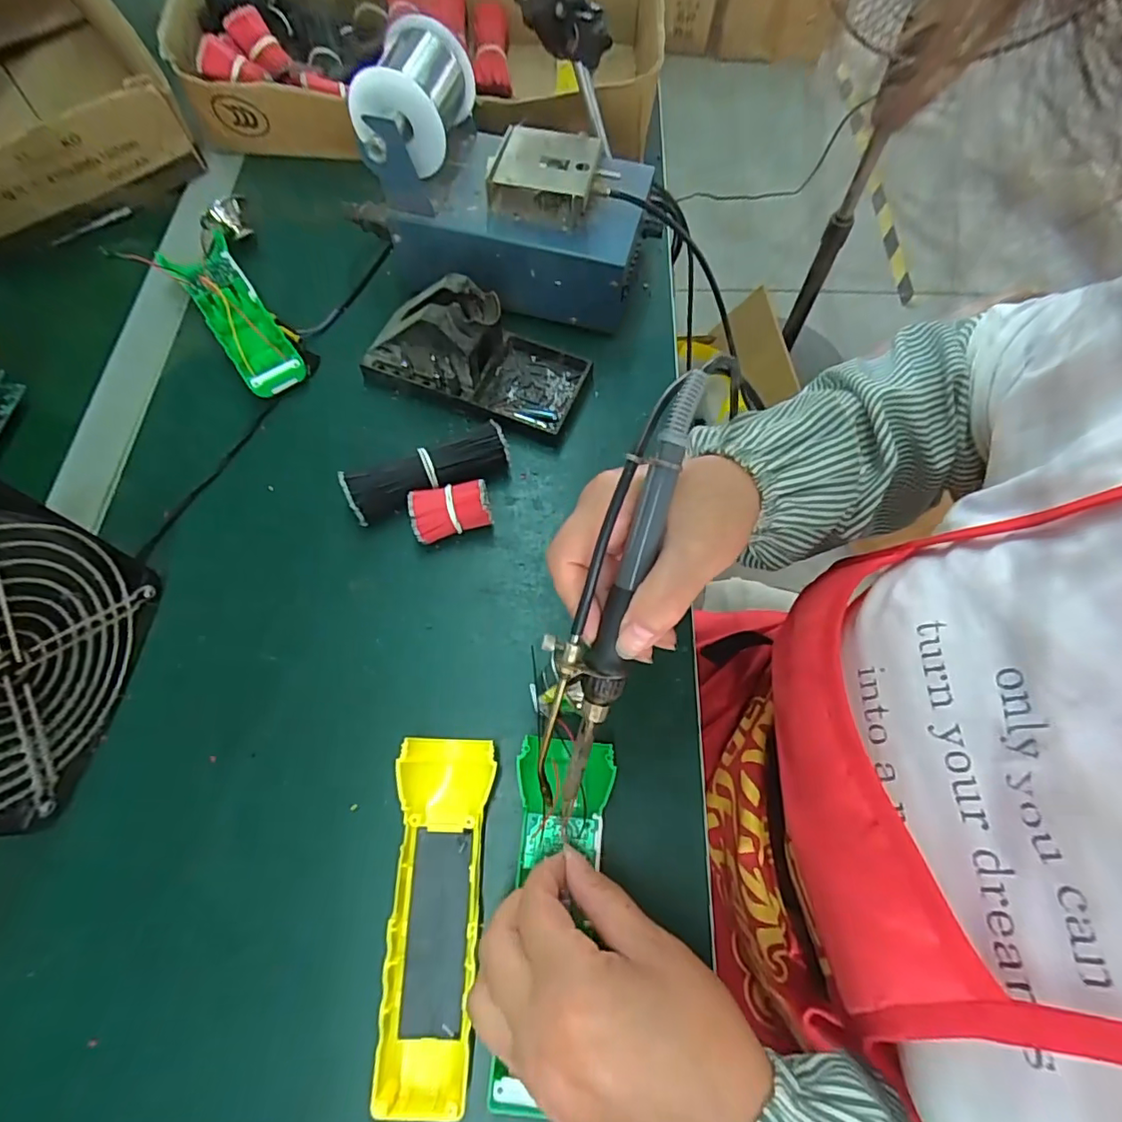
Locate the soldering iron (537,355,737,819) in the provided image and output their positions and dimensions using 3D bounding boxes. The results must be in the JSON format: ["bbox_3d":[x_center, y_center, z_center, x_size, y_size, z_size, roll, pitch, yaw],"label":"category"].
[{"bbox_3d":[0.022,0.013,0.247,0.038,0.027,0.209,17,99,4],"label":"soldering iron"}]

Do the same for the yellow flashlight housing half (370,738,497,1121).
[{"bbox_3d":[-0.063,0.175,0.284,0.047,0.024,0.160,2,66,-2],"label":"yellow flashlight housing half"}]

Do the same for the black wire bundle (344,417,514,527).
[{"bbox_3d":[-0.089,-0.058,0.376,0.108,0.034,0.030,-21,69,-12],"label":"black wire bundle"}]

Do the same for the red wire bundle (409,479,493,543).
[{"bbox_3d":[-0.073,-0.033,0.368,0.050,0.029,0.030,-15,68,-10],"label":"red wire bundle"}]

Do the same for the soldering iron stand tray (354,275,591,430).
[{"bbox_3d":[-0.060,-0.151,0.397,0.151,0.073,0.075,20,67,5],"label":"soldering iron stand tray"}]

